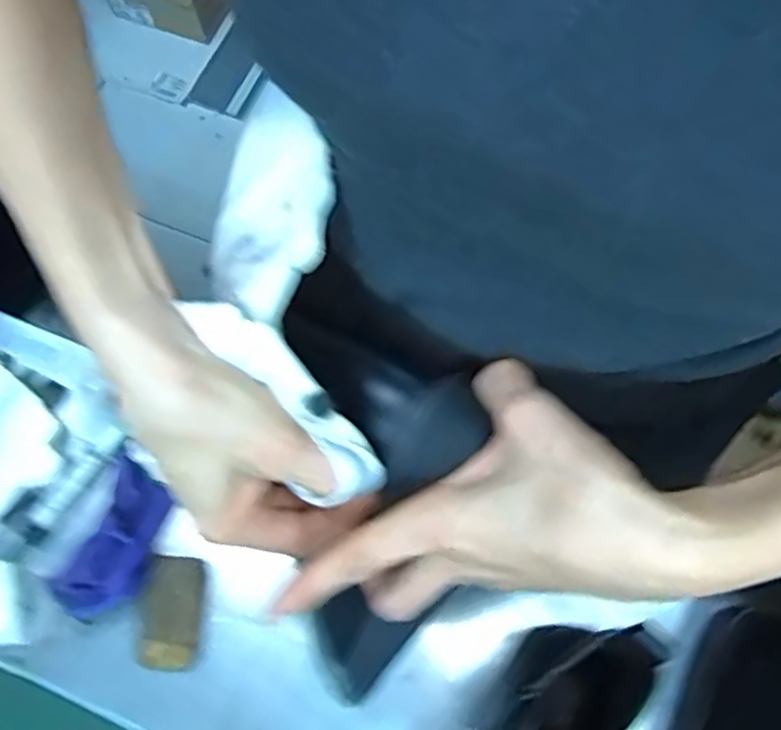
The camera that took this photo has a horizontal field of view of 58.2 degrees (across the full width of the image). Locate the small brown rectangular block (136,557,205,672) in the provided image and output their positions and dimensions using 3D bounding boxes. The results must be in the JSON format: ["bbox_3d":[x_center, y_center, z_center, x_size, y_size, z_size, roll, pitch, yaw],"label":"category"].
[{"bbox_3d":[-0.153,0.172,0.486,0.038,0.012,0.073,2,70,1],"label":"small brown rectangular block"}]

